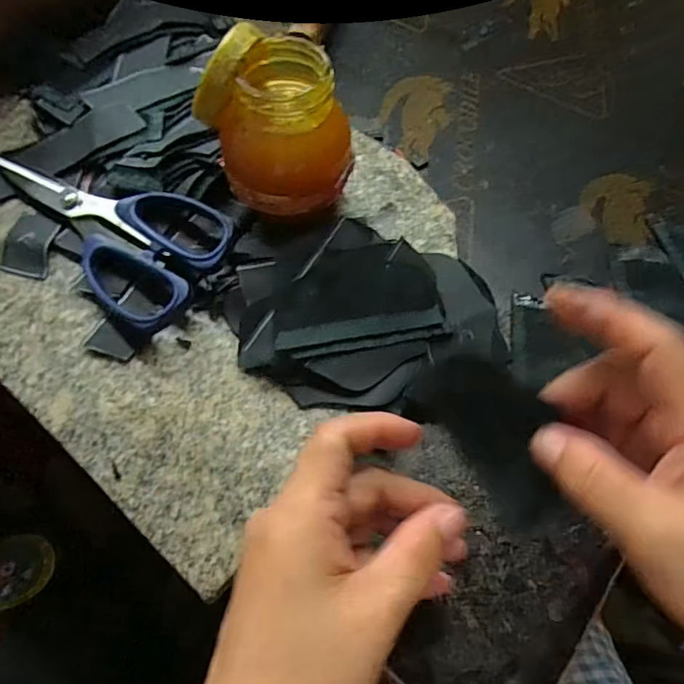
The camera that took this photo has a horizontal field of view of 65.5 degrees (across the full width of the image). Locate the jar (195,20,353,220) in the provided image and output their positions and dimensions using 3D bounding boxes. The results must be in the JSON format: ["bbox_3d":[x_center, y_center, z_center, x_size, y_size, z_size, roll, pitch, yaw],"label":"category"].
[{"bbox_3d":[-0.031,-0.113,0.294,0.062,0.090,0.064,0,64,0],"label":"jar"}]

